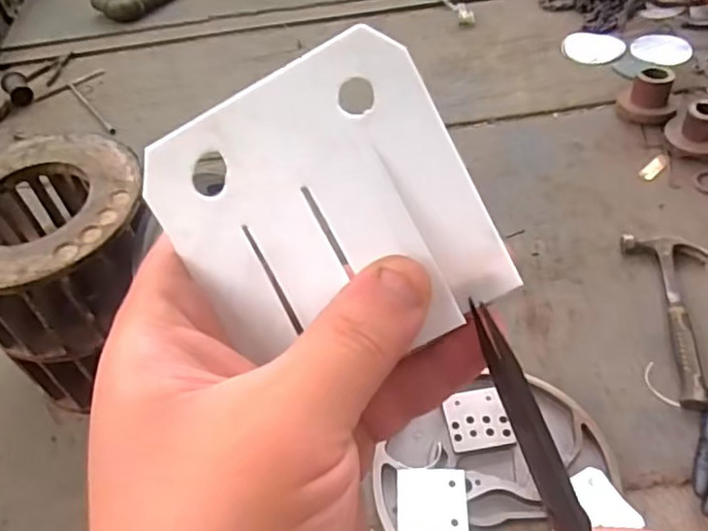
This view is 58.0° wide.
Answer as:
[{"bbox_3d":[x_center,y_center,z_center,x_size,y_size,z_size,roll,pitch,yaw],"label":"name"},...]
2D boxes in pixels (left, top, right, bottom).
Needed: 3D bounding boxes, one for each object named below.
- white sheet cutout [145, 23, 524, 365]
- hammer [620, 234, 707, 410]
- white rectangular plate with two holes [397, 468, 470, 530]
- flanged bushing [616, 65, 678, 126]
[{"bbox_3d":[-0.009,-0.013,0.191,0.088,0.087,0.009,-27,9,9],"label":"white sheet cutout"},{"bbox_3d":[0.535,0.078,1.024,0.133,0.046,0.339,-1,51,3],"label":"hammer"},{"bbox_3d":[0.103,0.314,0.844,0.091,0.006,0.093,-2,50,5],"label":"white rectangular plate with two holes"},{"bbox_3d":[0.624,-0.356,1.349,0.116,0.091,0.100,18,54,17],"label":"flanged bushing"}]

